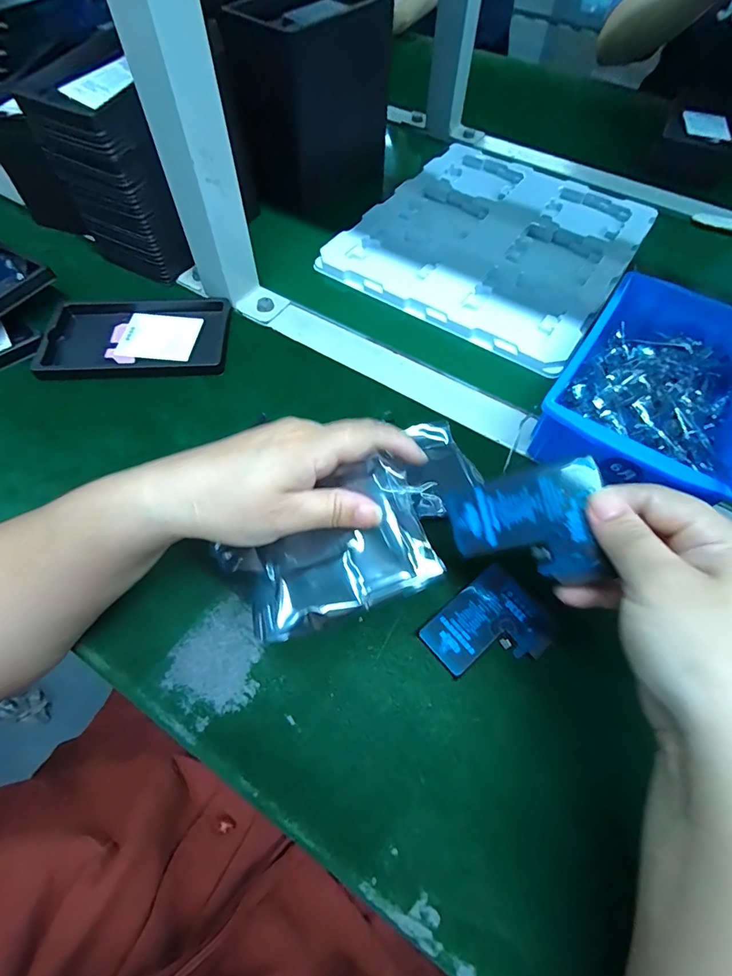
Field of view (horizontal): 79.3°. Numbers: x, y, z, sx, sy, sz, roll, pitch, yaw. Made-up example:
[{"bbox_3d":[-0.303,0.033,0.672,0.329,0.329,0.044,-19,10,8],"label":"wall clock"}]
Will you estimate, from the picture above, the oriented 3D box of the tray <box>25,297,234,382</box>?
[{"bbox_3d":[-0.209,-0.136,0.405,0.161,0.011,0.091,-3,60,-3],"label":"tray"}]

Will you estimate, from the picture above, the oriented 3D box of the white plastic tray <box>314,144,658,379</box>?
[{"bbox_3d":[0.150,-0.289,0.502,0.273,0.014,0.330,31,64,15],"label":"white plastic tray"}]

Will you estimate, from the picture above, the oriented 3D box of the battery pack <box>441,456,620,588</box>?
[{"bbox_3d":[0.082,0.022,0.224,0.071,0.004,0.058,-15,86,18],"label":"battery pack"}]

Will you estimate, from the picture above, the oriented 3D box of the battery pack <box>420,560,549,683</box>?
[{"bbox_3d":[0.079,0.091,0.284,0.074,0.005,0.057,-34,67,-19],"label":"battery pack"}]

